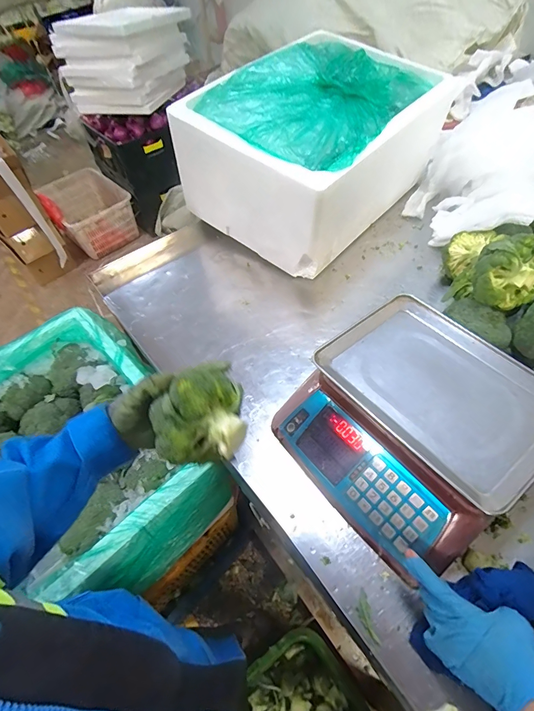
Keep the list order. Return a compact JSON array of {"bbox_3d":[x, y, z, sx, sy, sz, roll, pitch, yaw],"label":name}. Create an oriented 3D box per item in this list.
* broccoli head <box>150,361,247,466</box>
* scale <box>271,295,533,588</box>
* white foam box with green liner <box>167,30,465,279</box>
[{"bbox_3d":[-0.074,0.063,0.413,0.091,0.090,0.099,-7,53,0],"label":"broccoli head"},{"bbox_3d":[0.225,0.099,0.580,0.338,0.117,0.328,-34,57,-19],"label":"scale"},{"bbox_3d":[0.113,-0.499,0.922,0.419,0.322,0.577,33,63,26],"label":"white foam box with green liner"}]

